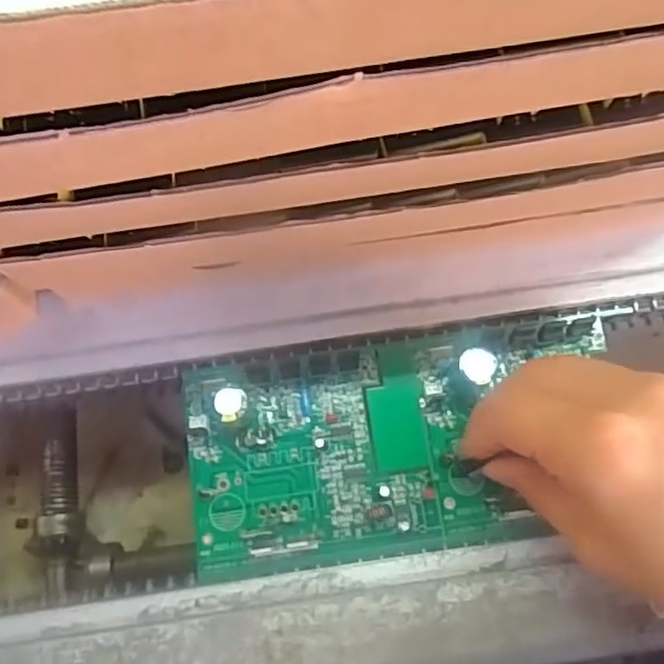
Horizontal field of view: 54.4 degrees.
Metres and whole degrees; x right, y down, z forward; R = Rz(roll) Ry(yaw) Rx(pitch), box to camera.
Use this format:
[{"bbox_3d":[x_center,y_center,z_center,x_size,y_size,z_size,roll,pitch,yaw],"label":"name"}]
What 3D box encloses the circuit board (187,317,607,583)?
[{"bbox_3d":[0.031,0.051,0.292,0.191,0.032,0.097,-6,75,-2],"label":"circuit board"}]

